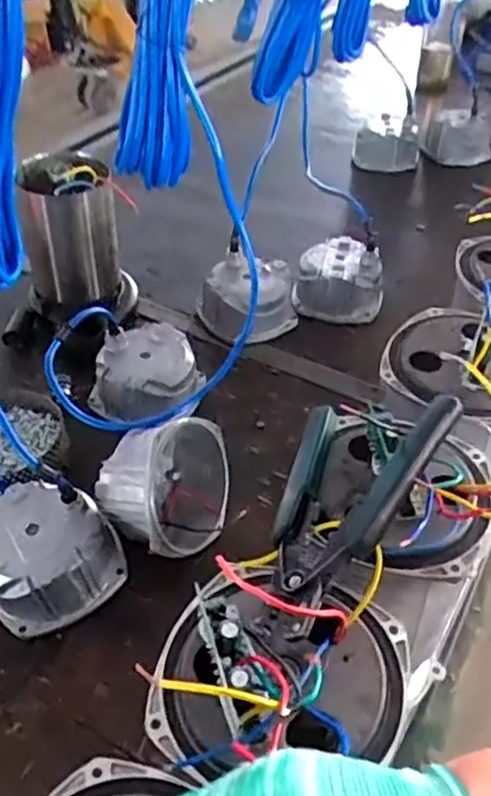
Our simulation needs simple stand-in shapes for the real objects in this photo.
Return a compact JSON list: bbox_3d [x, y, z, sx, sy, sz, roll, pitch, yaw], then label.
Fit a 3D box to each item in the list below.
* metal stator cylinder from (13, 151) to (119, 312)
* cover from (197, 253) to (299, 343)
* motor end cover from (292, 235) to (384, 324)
[{"bbox_3d":[-0.239,-0.224,0.939,0.123,0.190,0.109,-11,43,-11],"label":"metal stator cylinder"},{"bbox_3d":[0.002,-0.138,0.977,0.132,0.074,0.132,-4,42,-3],"label":"cover"},{"bbox_3d":[0.134,-0.179,1.002,0.126,0.087,0.112,3,42,4],"label":"motor end cover"}]

